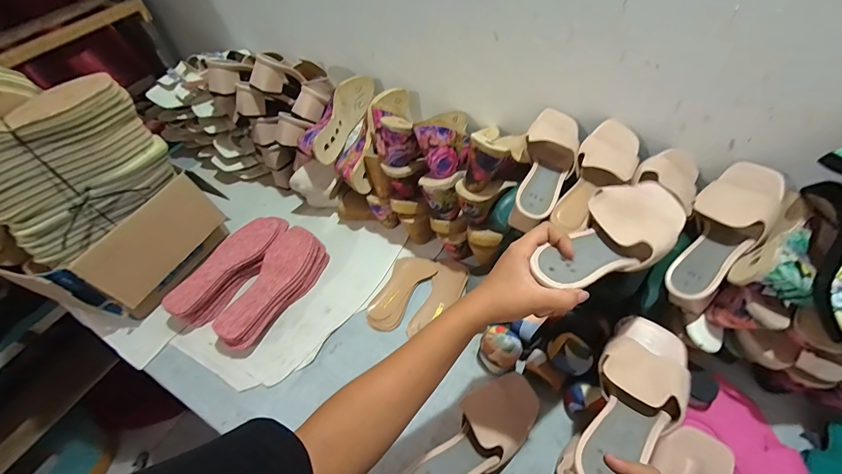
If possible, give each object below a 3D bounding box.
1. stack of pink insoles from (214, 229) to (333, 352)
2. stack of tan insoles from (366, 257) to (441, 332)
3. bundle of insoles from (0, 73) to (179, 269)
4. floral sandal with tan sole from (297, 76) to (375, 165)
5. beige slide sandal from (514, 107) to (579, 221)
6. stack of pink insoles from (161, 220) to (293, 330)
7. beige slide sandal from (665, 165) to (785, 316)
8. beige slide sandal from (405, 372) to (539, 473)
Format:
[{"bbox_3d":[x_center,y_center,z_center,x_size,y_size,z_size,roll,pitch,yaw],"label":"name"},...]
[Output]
[{"bbox_3d":[-0.276,0.096,0.691,0.093,0.070,0.241,16,54,17],"label":"stack of pink insoles"},{"bbox_3d":[-0.039,0.099,0.694,0.073,0.015,0.167,23,57,22],"label":"stack of tan insoles"},{"bbox_3d":[-0.529,-0.106,0.556,0.067,0.206,0.242,29,59,26],"label":"bundle of insoles"},{"bbox_3d":[-0.181,-0.253,0.767,0.078,0.073,0.234,16,54,17],"label":"floral sandal with tan sole"},{"bbox_3d":[0.203,-0.127,0.582,0.083,0.058,0.233,14,54,16],"label":"beige slide sandal"},{"bbox_3d":[-0.376,0.057,0.731,0.092,0.080,0.255,28,59,25],"label":"stack of pink insoles"},{"bbox_3d":[0.430,-0.008,0.517,0.097,0.071,0.239,31,80,27],"label":"beige slide sandal"},{"bbox_3d":[0.074,0.287,0.505,0.090,0.062,0.245,34,62,28],"label":"beige slide sandal"}]

